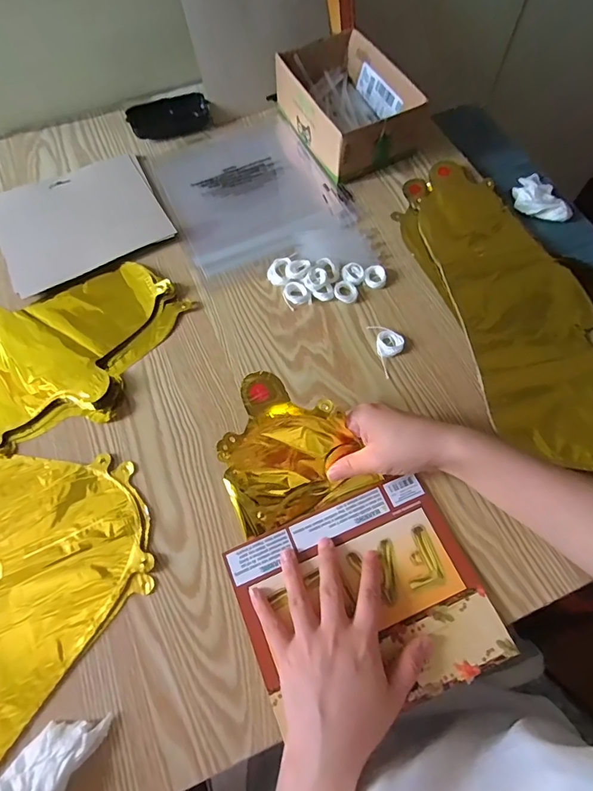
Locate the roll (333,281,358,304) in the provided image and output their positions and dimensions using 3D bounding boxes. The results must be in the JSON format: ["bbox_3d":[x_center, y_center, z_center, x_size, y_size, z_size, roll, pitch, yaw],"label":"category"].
[{"bbox_3d":[0.055,-0.116,0.493,0.026,0.008,0.030,2,66,2],"label":"roll"}]

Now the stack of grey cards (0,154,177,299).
[{"bbox_3d":[-0.271,-0.223,0.545,0.191,0.009,0.168,-28,68,-11],"label":"stack of grey cards"}]

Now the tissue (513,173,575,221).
[{"bbox_3d":[0.306,-0.254,0.561,0.056,0.022,0.088,-14,66,-5],"label":"tissue"}]

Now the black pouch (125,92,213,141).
[{"bbox_3d":[-0.178,-0.393,0.615,0.111,0.029,0.038,-13,66,-5],"label":"black pouch"}]

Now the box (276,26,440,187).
[{"bbox_3d":[0.062,-0.402,0.599,0.133,0.071,0.214,-26,67,-10],"label":"box"}]

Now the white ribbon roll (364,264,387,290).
[{"bbox_3d":[0.090,-0.135,0.498,0.025,0.010,0.026,-1,65,1],"label":"white ribbon roll"}]

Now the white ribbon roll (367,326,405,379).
[{"bbox_3d":[0.100,-0.051,0.463,0.030,0.009,0.063,-14,66,-5],"label":"white ribbon roll"}]

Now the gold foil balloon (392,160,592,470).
[{"bbox_3d":[0.261,-0.102,0.482,0.194,0.006,0.424,-14,66,-5],"label":"gold foil balloon"}]

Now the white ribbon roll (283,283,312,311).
[{"bbox_3d":[0.000,-0.113,0.492,0.027,0.007,0.032,-16,66,-6],"label":"white ribbon roll"}]

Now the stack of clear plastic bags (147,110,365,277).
[{"bbox_3d":[-0.063,-0.276,0.573,0.206,0.009,0.231,-23,67,-9],"label":"stack of clear plastic bags"}]

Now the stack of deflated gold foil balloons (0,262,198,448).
[{"bbox_3d":[-0.370,-0.089,0.490,0.435,0.010,0.225,18,67,9],"label":"stack of deflated gold foil balloons"}]

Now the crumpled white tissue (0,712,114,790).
[{"bbox_3d":[-0.183,0.272,0.314,0.056,0.021,0.086,19,67,10],"label":"crumpled white tissue"}]

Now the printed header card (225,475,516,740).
[{"bbox_3d":[0.056,0.172,0.370,0.194,0.009,0.163,-21,67,-8],"label":"printed header card"}]

